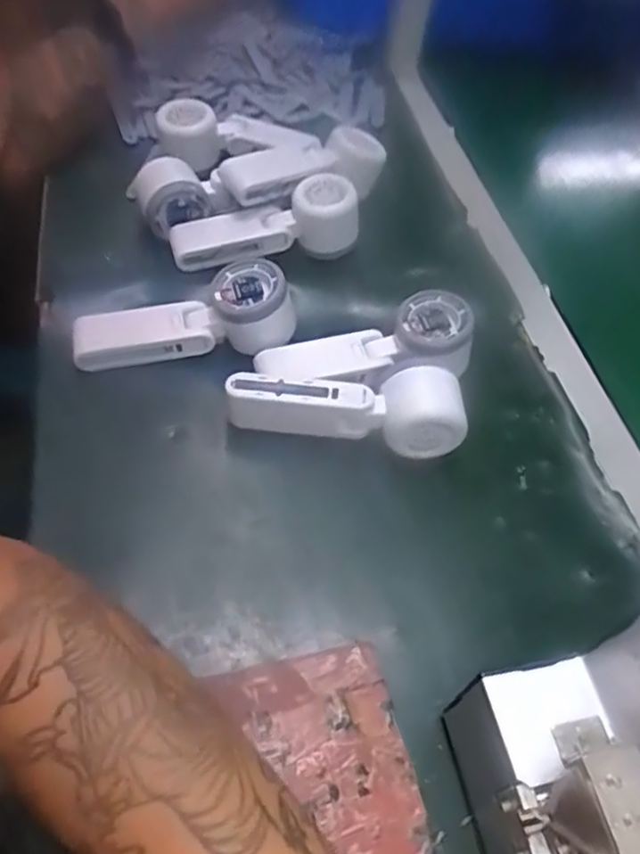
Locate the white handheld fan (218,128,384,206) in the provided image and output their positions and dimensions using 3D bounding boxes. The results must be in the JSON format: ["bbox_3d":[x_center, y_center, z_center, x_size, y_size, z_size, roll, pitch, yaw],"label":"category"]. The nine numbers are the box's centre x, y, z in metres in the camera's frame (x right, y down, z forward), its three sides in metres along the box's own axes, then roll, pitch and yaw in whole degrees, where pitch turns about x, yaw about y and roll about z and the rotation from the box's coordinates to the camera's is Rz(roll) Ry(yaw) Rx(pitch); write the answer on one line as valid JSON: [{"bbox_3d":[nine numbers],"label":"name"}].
[{"bbox_3d":[-0.007,-0.230,0.592,0.165,0.051,0.049,-22,60,-23],"label":"white handheld fan"}]

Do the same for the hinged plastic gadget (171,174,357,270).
[{"bbox_3d":[-0.048,-0.173,0.572,0.160,0.071,0.045,-16,57,-16],"label":"hinged plastic gadget"}]

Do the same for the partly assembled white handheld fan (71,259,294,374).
[{"bbox_3d":[-0.104,-0.079,0.503,0.162,0.047,0.044,-13,55,2],"label":"partly assembled white handheld fan"}]

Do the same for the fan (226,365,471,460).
[{"bbox_3d":[0.017,-0.010,0.471,0.167,0.044,0.056,1,54,-5],"label":"fan"}]

